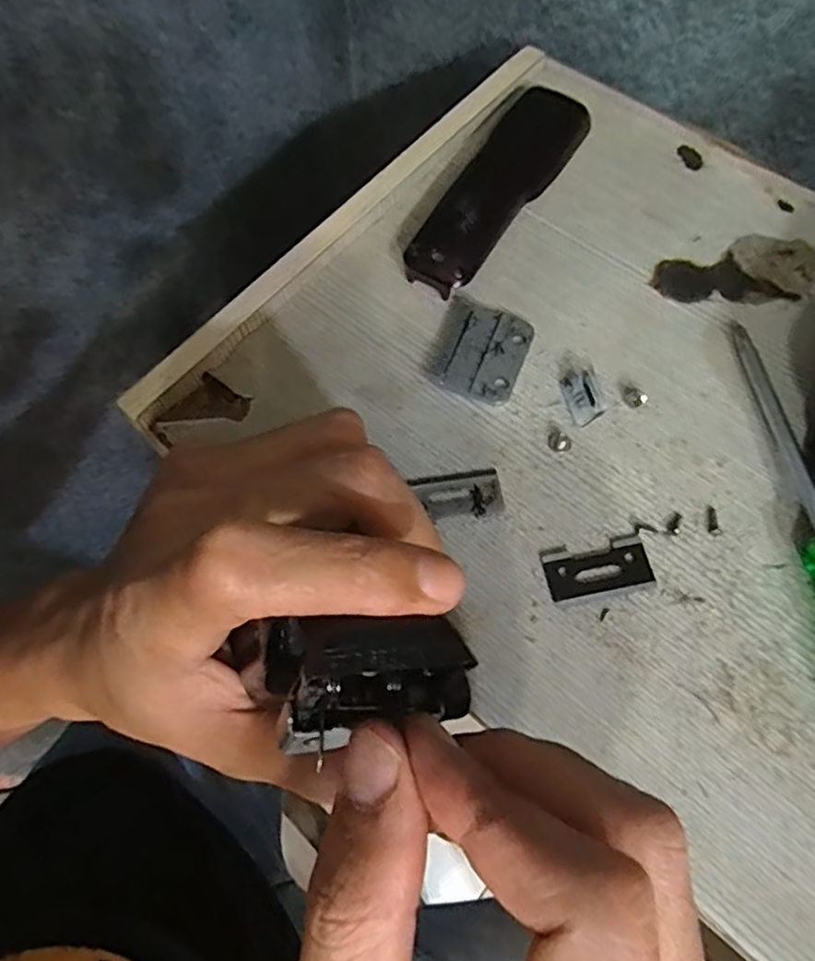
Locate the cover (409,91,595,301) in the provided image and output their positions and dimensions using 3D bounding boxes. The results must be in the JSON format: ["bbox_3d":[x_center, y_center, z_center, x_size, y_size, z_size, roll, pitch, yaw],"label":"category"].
[{"bbox_3d":[0.047,-0.147,0.318,0.037,0.017,0.137,30,71,13],"label":"cover"}]

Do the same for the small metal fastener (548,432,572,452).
[{"bbox_3d":[0.065,-0.017,0.271,0.009,0.006,0.009,0,67,1],"label":"small metal fastener"}]

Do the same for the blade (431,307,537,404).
[{"bbox_3d":[0.034,-0.057,0.289,0.035,0.005,0.044,20,69,9],"label":"blade"}]

